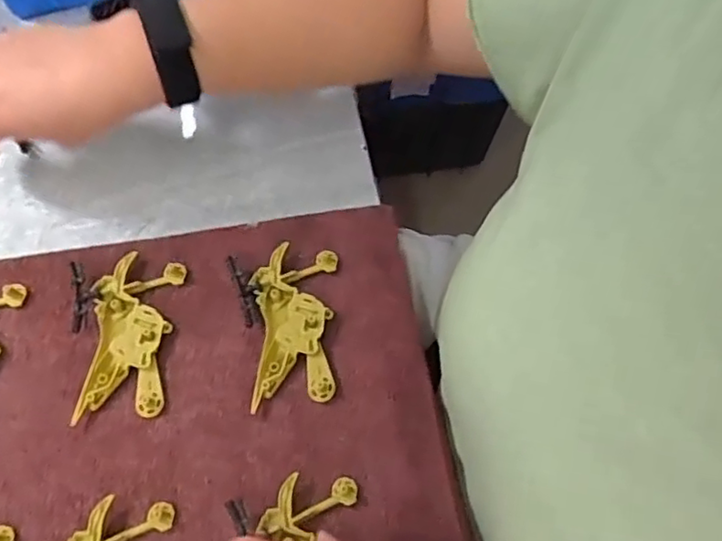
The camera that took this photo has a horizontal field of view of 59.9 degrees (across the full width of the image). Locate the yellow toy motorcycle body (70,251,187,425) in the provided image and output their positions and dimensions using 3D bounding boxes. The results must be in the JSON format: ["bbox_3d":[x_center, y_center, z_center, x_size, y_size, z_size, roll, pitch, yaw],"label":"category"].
[{"bbox_3d":[-0.142,0.039,0.385,0.049,0.010,0.100,4,66,-1],"label":"yellow toy motorcycle body"}]

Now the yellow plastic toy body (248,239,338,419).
[{"bbox_3d":[-0.042,0.033,0.392,0.051,0.007,0.100,1,66,-2],"label":"yellow plastic toy body"}]

